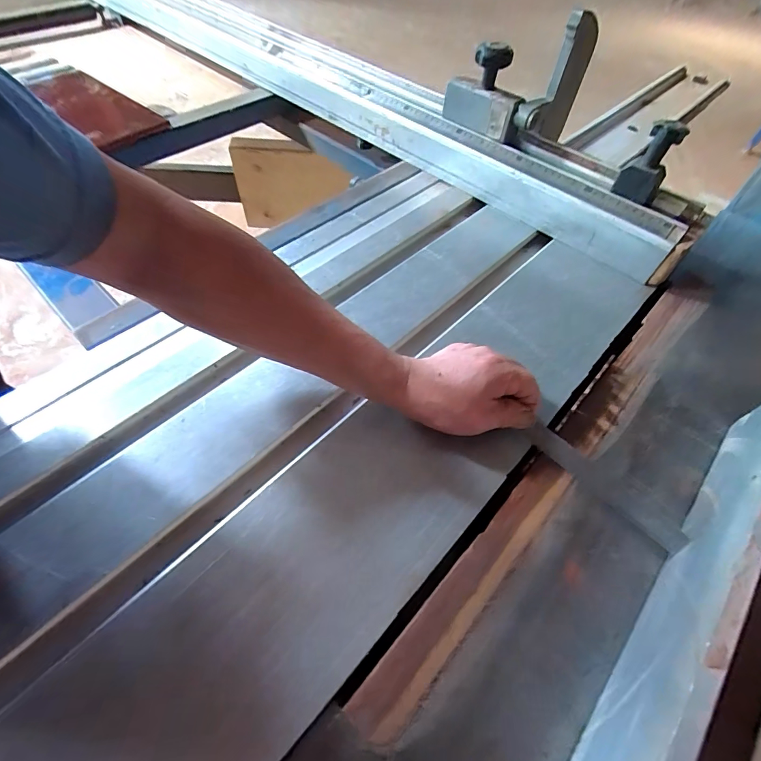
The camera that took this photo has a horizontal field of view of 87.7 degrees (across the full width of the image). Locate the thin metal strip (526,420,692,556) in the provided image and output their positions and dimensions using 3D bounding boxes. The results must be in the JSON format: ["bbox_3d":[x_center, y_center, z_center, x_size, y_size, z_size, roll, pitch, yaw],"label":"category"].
[{"bbox_3d":[0.187,0.086,0.336,0.140,0.010,0.026,41,62,16],"label":"thin metal strip"}]

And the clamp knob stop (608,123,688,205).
[{"bbox_3d":[0.305,-0.242,0.454,0.045,0.091,0.034,29,59,16],"label":"clamp knob stop"}]

